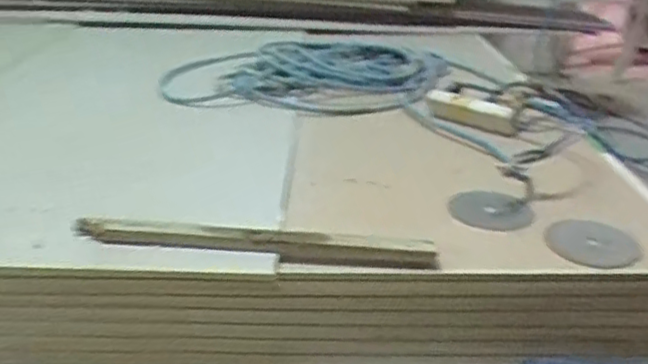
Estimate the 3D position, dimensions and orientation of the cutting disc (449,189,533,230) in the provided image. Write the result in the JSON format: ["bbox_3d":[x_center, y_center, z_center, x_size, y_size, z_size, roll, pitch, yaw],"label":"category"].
[{"bbox_3d":[0.191,0.033,0.764,0.094,0.008,0.077,-1,35,-13],"label":"cutting disc"}]

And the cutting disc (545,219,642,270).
[{"bbox_3d":[0.277,0.064,0.689,0.085,0.006,0.091,-6,26,3],"label":"cutting disc"}]

